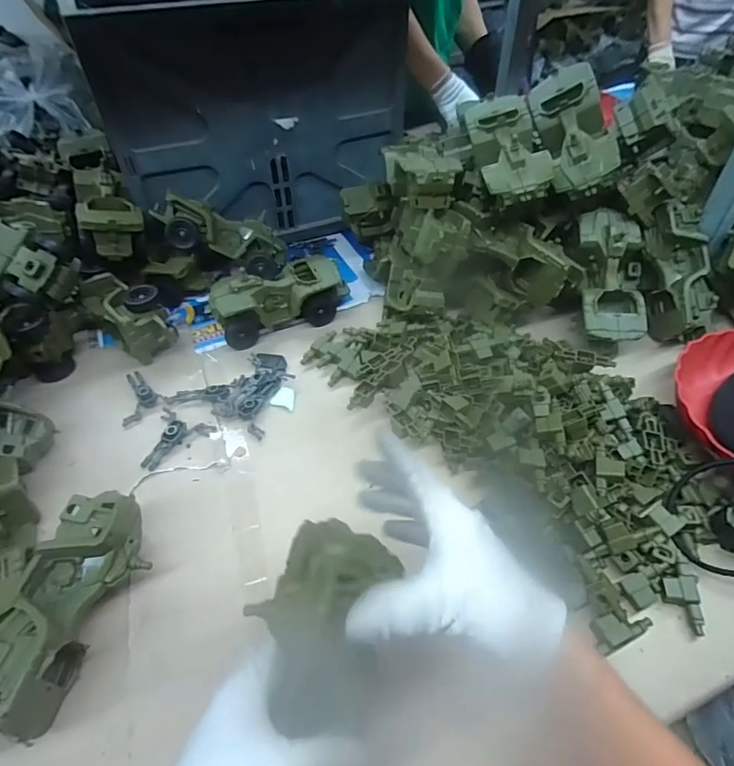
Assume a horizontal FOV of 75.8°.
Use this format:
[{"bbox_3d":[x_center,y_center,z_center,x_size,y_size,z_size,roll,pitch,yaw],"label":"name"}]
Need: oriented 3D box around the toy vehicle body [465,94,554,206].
[{"bbox_3d":[0.176,-0.296,0.596,0.078,0.060,0.182,-3,60,-3],"label":"toy vehicle body"}]

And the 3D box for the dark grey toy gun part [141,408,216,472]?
[{"bbox_3d":[-0.224,0.063,0.531,0.071,0.020,0.077,0,47,0],"label":"dark grey toy gun part"}]

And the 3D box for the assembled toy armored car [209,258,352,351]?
[{"bbox_3d":[-0.117,-0.118,0.650,0.183,0.071,0.073,-19,50,-17],"label":"assembled toy armored car"}]

